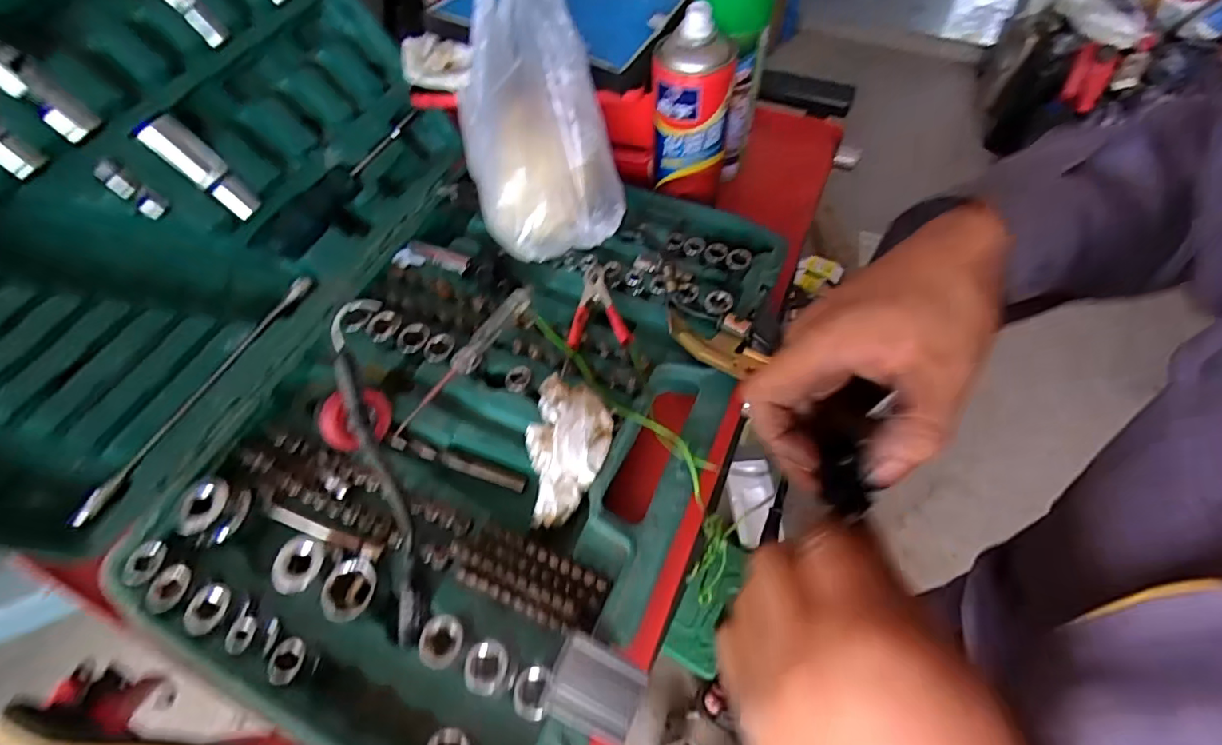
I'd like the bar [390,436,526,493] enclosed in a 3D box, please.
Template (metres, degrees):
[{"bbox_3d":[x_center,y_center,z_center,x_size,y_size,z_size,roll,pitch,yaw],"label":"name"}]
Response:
[{"bbox_3d":[-0.110,0.065,0.387,0.101,0.011,0.011,14,60,11],"label":"bar"}]

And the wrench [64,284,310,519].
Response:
[{"bbox_3d":[-0.299,0.011,0.398,0.017,0.012,0.218,22,62,15],"label":"wrench"}]

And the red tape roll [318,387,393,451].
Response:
[{"bbox_3d":[-0.176,0.031,0.373,0.017,0.043,0.044,2,65,56],"label":"red tape roll"}]

